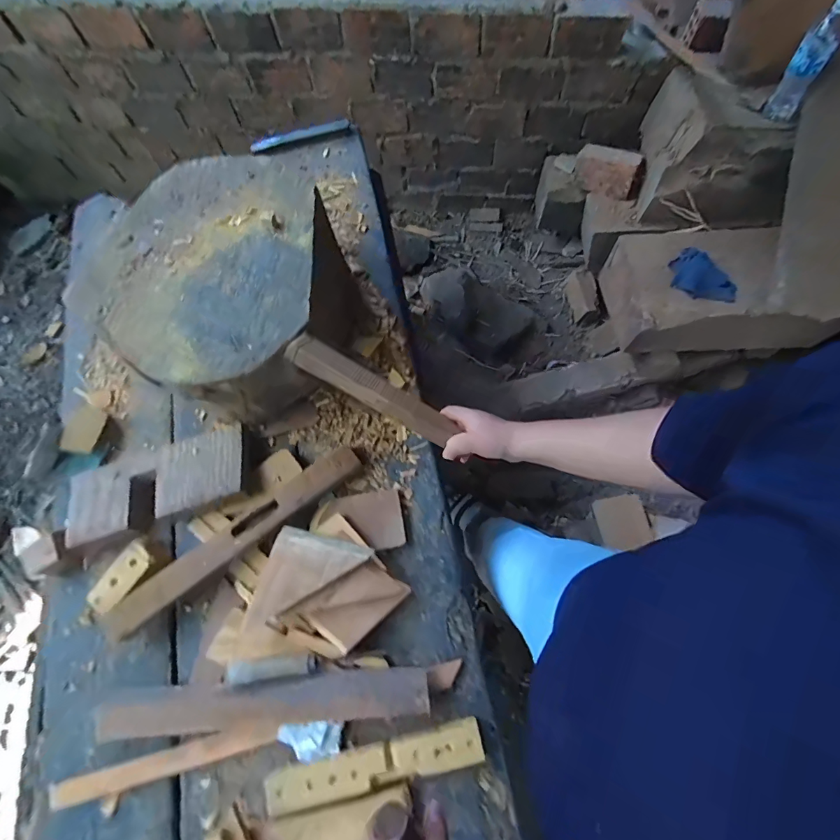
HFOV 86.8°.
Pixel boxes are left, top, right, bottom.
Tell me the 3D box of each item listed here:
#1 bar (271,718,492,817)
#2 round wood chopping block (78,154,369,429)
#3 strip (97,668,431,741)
[{"bbox_3d":[-0.060,0.459,0.587,0.289,0.033,0.044,-14,71,-4],"label":"bar"},{"bbox_3d":[-0.305,-0.226,0.770,0.366,0.197,0.422,30,73,11],"label":"round wood chopping block"},{"bbox_3d":[-0.227,0.399,0.624,0.478,0.020,0.063,-7,77,5],"label":"strip"}]

